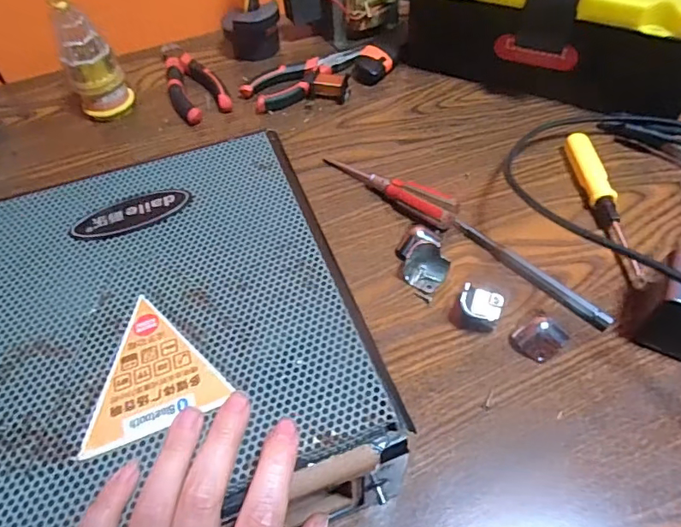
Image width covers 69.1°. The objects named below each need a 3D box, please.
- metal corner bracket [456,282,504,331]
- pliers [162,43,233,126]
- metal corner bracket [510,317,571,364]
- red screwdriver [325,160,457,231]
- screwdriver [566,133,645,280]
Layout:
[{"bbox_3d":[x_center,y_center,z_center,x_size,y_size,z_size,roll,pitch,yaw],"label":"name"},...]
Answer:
[{"bbox_3d":[0.099,0.031,0.348,0.029,0.021,0.035,15,55,15],"label":"metal corner bracket"},{"bbox_3d":[-0.165,-0.201,0.539,0.052,0.021,0.140,-25,55,-15],"label":"pliers"},{"bbox_3d":[0.134,0.050,0.335,0.025,0.017,0.027,-31,57,-19],"label":"metal corner bracket"},{"bbox_3d":[0.041,-0.068,0.427,0.132,0.023,0.021,33,61,25],"label":"red screwdriver"},{"bbox_3d":[0.218,-0.055,0.412,0.019,0.021,0.147,-3,52,1],"label":"screwdriver"}]

